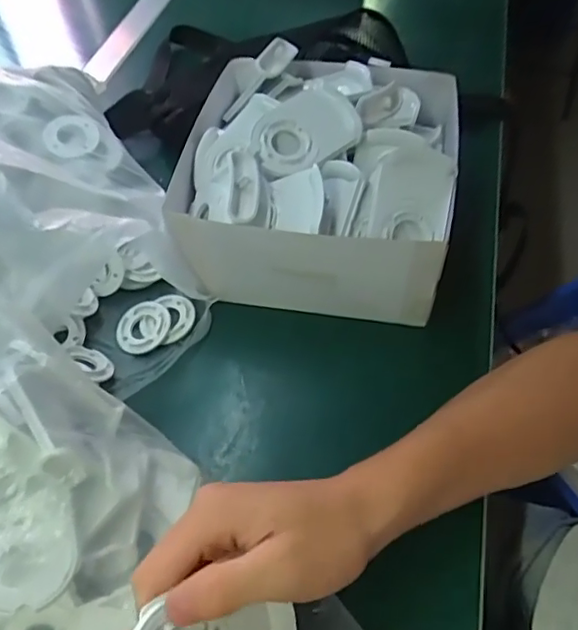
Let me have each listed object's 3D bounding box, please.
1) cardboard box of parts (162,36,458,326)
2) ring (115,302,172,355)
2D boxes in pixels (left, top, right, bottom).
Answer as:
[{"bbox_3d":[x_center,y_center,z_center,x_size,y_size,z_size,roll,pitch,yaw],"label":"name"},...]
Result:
[{"bbox_3d":[0.020,-0.117,0.463,0.212,0.104,0.206,7,54,8],"label":"cardboard box of parts"},{"bbox_3d":[-0.114,0.009,0.445,0.043,0.005,0.042,-24,57,4],"label":"ring"}]

